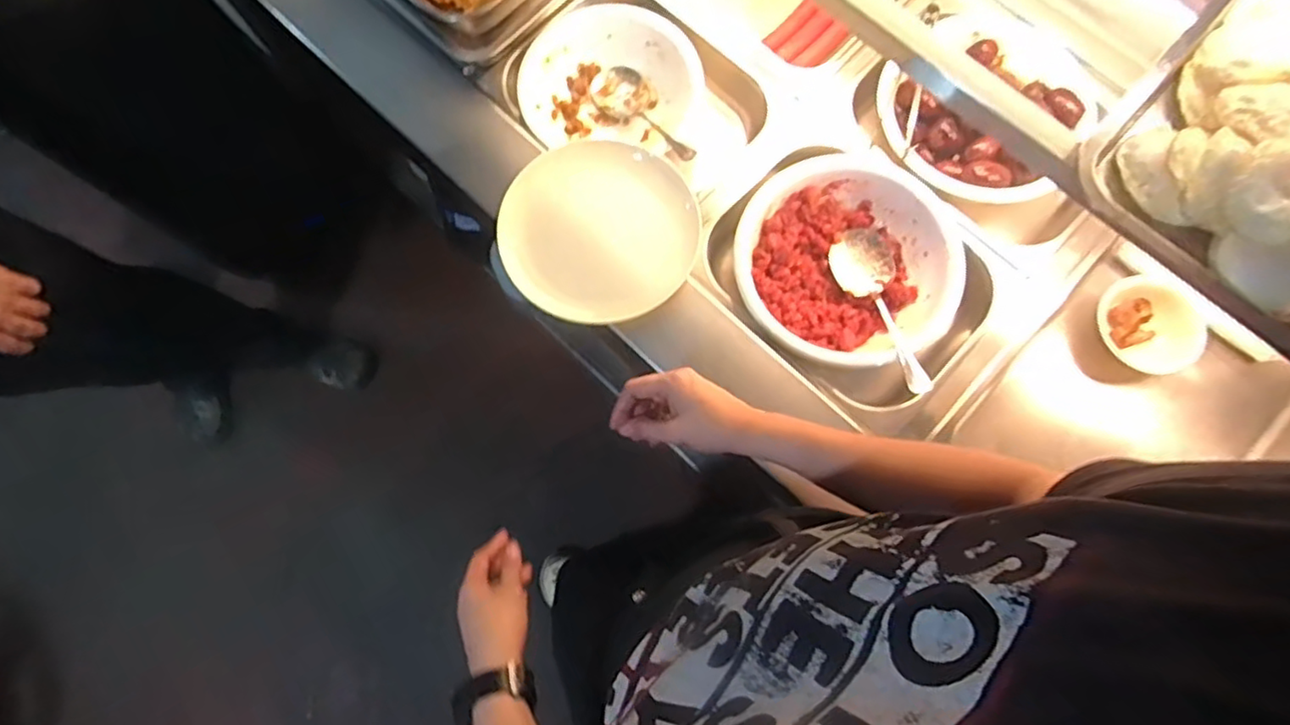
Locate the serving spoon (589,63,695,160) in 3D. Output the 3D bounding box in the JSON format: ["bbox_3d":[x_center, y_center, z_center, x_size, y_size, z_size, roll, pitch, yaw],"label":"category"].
[{"bbox_3d":[0.005,-0.306,0.811,0.069,0.034,0.233,-31,53,-6],"label":"serving spoon"}]

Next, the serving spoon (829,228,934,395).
[{"bbox_3d":[0.276,-0.061,0.740,0.065,0.033,0.221,-12,57,-2],"label":"serving spoon"}]

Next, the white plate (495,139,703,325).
[{"bbox_3d":[-0.055,-0.151,0.732,0.211,0.047,0.206,0,77,1],"label":"white plate"}]

